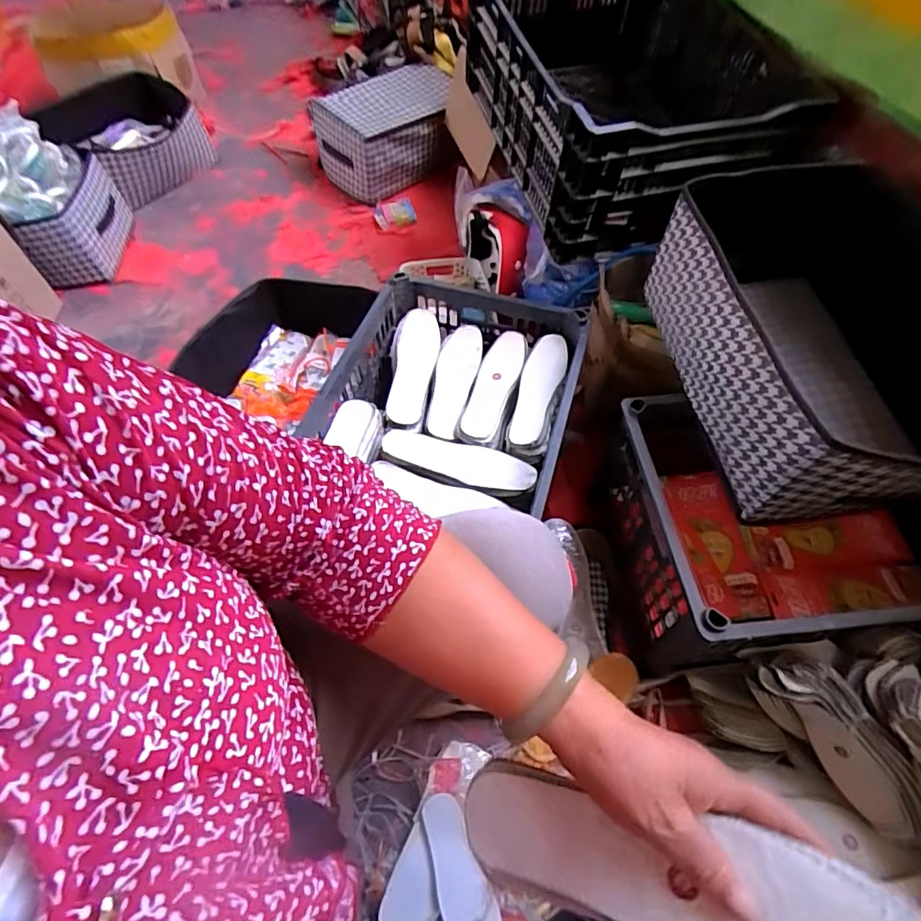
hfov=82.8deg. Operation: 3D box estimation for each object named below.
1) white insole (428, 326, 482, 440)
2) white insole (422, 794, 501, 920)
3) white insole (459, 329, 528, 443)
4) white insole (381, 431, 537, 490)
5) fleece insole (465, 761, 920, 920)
[{"bbox_3d":[-0.012,-0.132,0.847,0.063,0.015,0.225,8,56,8],"label":"white insole"},{"bbox_3d":[-0.003,0.509,0.639,0.062,0.016,0.171,-22,57,-13],"label":"white insole"},{"bbox_3d":[0.055,-0.123,0.831,0.062,0.013,0.219,15,57,12],"label":"white insole"},{"bbox_3d":[-0.004,-0.004,0.768,0.226,0.014,0.065,16,57,13],"label":"white insole"},{"bbox_3d":[0.108,0.226,0.281,0.232,0.032,0.066,-5,50,34],"label":"fleece insole"}]

